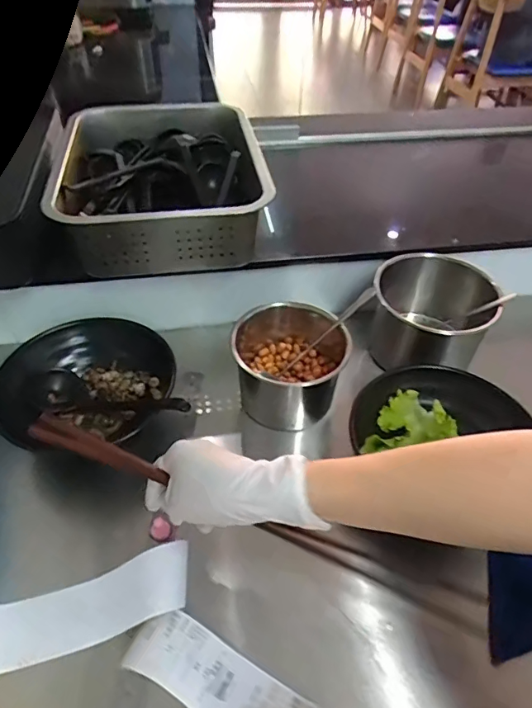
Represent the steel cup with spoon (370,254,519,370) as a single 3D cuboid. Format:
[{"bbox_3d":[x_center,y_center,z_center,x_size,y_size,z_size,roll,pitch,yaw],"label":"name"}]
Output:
[{"bbox_3d":[0.215,-0.043,0.635,0.143,0.106,0.145,1,45,-1],"label":"steel cup with spoon"}]

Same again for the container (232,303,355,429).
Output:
[{"bbox_3d":[0.030,0.009,0.582,0.125,0.121,0.129,3,45,1],"label":"container"}]

